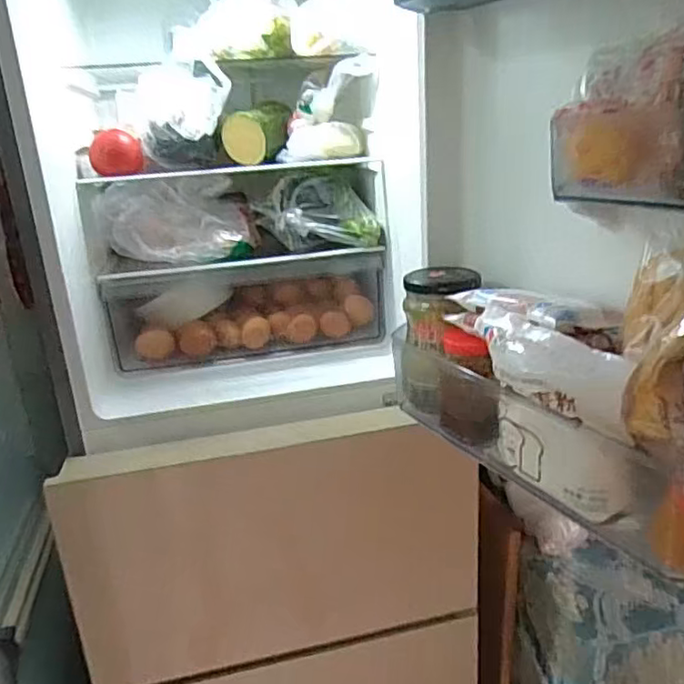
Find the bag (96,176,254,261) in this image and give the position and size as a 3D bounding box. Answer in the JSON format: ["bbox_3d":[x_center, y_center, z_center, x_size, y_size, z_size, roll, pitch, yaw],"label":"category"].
[{"bbox_3d":[-0.260,-0.195,0.988,0.230,0.110,0.143,-8,20,-15],"label":"bag"}]

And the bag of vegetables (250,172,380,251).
[{"bbox_3d":[-0.043,-0.210,0.994,0.178,0.104,0.141,-8,20,-13],"label":"bag of vegetables"}]

